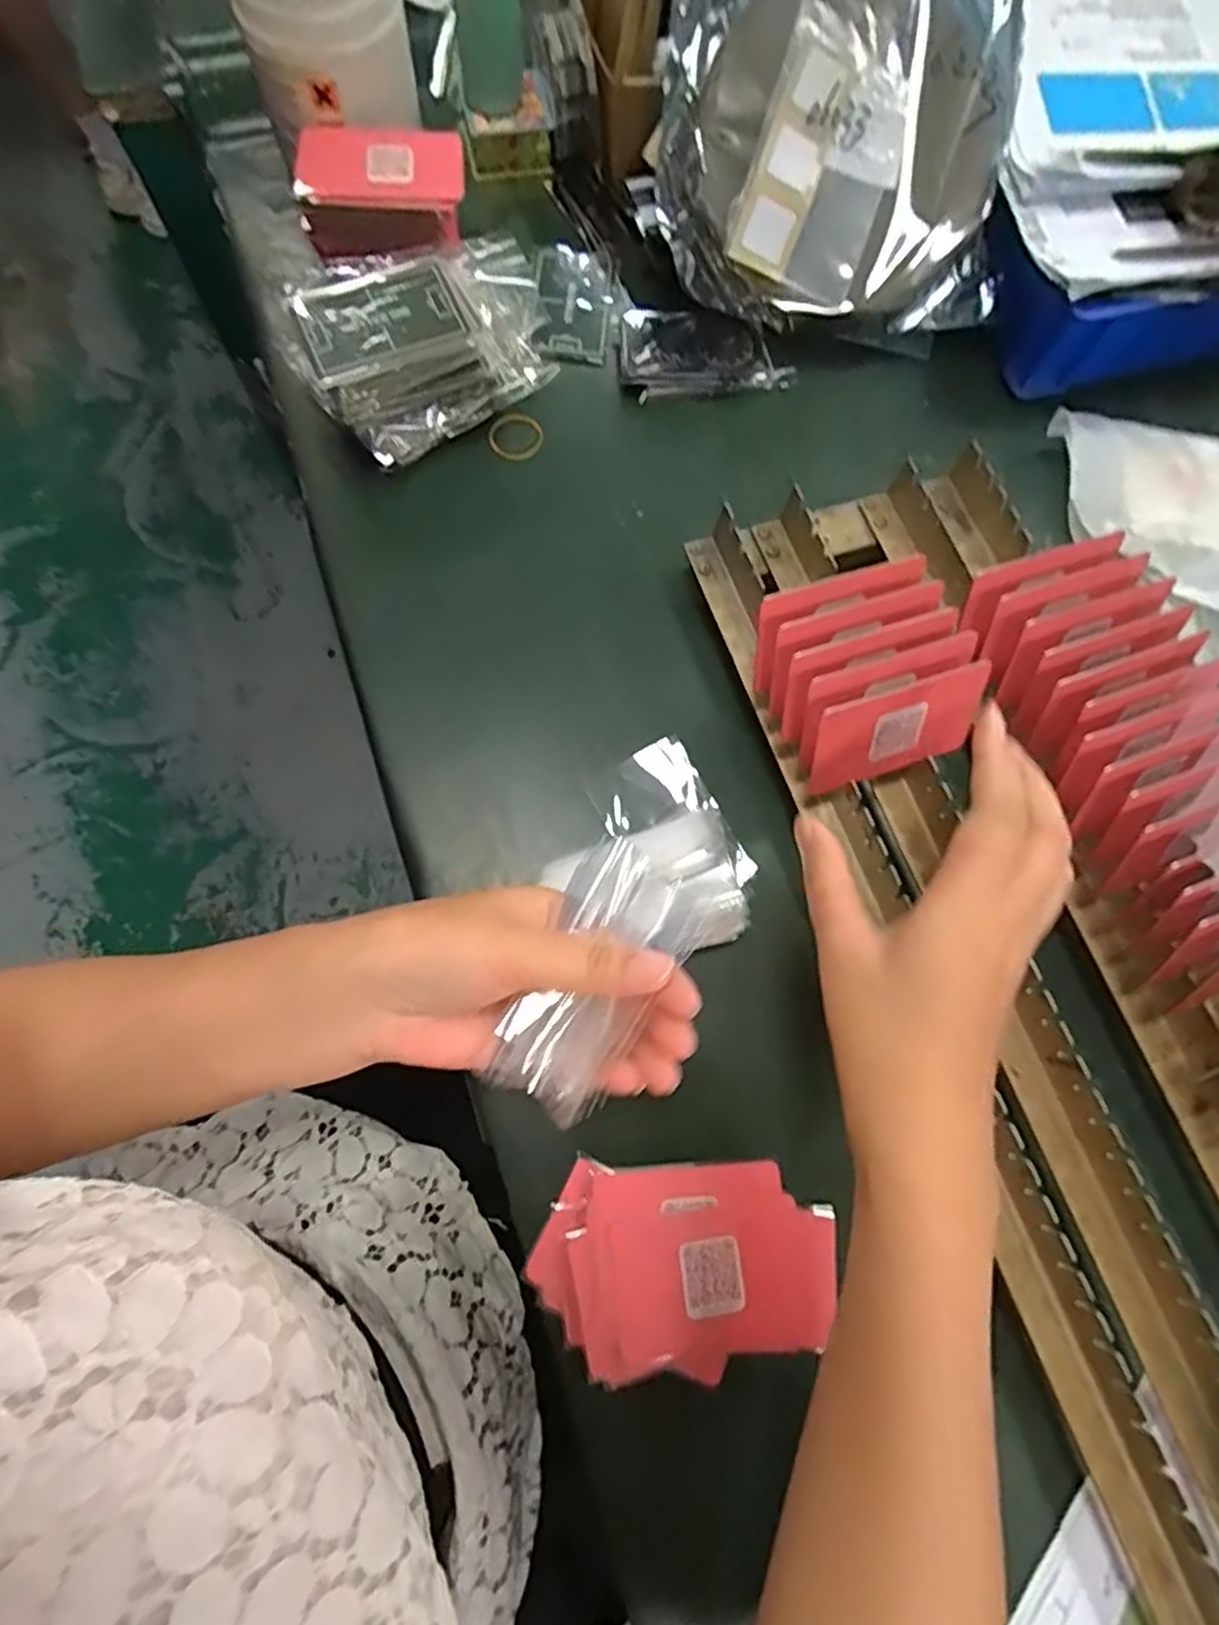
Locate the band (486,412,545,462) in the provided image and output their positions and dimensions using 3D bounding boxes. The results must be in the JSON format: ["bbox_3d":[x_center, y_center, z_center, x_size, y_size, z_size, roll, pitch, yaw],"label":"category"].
[{"bbox_3d":[-0.057,-0.230,0.438,0.032,0.004,0.032,1,75,-3],"label":"band"}]

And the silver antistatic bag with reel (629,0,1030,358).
[{"bbox_3d":[0.133,-0.435,0.403,0.207,0.071,0.279,2,110,2],"label":"silver antistatic bag with reel"}]

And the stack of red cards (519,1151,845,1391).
[{"bbox_3d":[0.035,0.202,0.317,0.132,0.019,0.082,1,75,-3],"label":"stack of red cards"}]

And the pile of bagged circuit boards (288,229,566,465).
[{"bbox_3d":[-0.105,-0.269,0.413,0.135,0.068,0.093,-32,82,-10],"label":"pile of bagged circuit boards"}]

